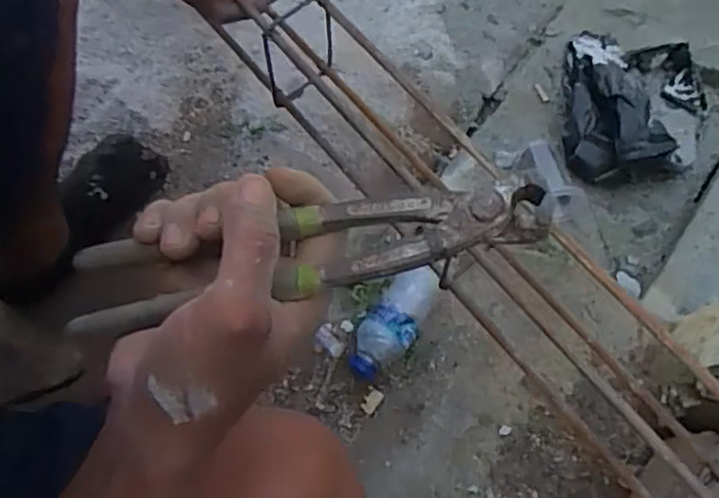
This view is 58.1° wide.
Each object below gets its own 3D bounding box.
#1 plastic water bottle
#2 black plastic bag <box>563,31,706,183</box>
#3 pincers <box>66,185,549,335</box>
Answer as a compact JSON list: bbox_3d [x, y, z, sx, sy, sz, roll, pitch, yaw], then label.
[{"bbox_3d":[0.039,0.082,0.730,0.059,0.048,0.140,36,74,12],"label":"plastic water bottle"},{"bbox_3d":[0.361,-0.194,0.822,0.181,0.106,0.229,10,71,3],"label":"black plastic bag"},{"bbox_3d":[-0.030,0.002,0.289,0.213,0.015,0.041,-11,70,10],"label":"pincers"}]

